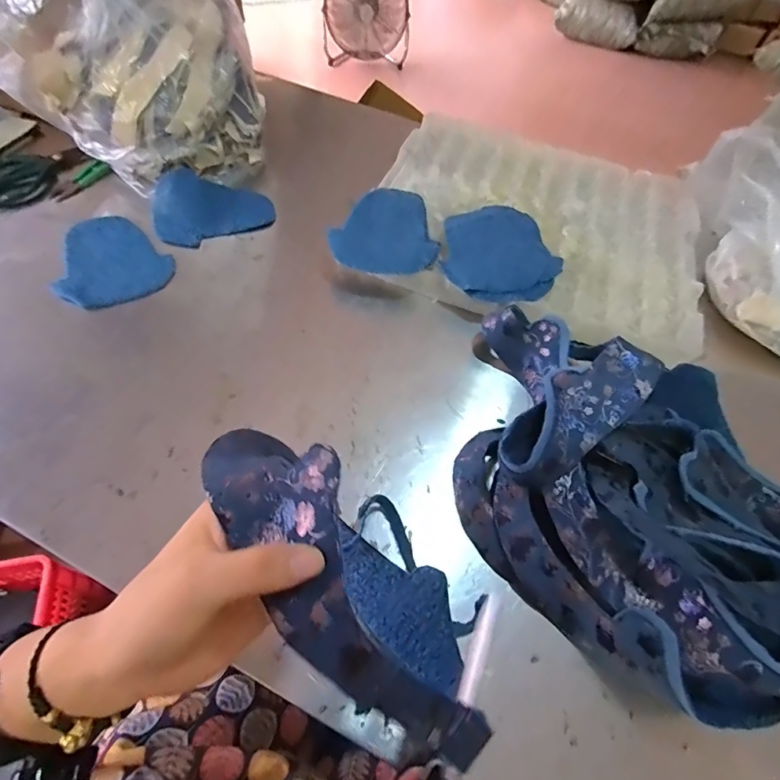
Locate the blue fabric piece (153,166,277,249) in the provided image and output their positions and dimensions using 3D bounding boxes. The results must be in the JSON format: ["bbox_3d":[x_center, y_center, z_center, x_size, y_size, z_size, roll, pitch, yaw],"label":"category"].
[{"bbox_3d":[-0.237,-0.249,0.587,0.148,0.027,0.120,-16,60,-14],"label":"blue fabric piece"}]

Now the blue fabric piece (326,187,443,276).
[{"bbox_3d":[0.006,-0.197,0.547,0.124,0.016,0.147,30,62,10],"label":"blue fabric piece"}]

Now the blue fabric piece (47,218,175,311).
[{"bbox_3d":[-0.348,-0.155,0.533,0.154,0.011,0.118,36,65,14],"label":"blue fabric piece"}]

